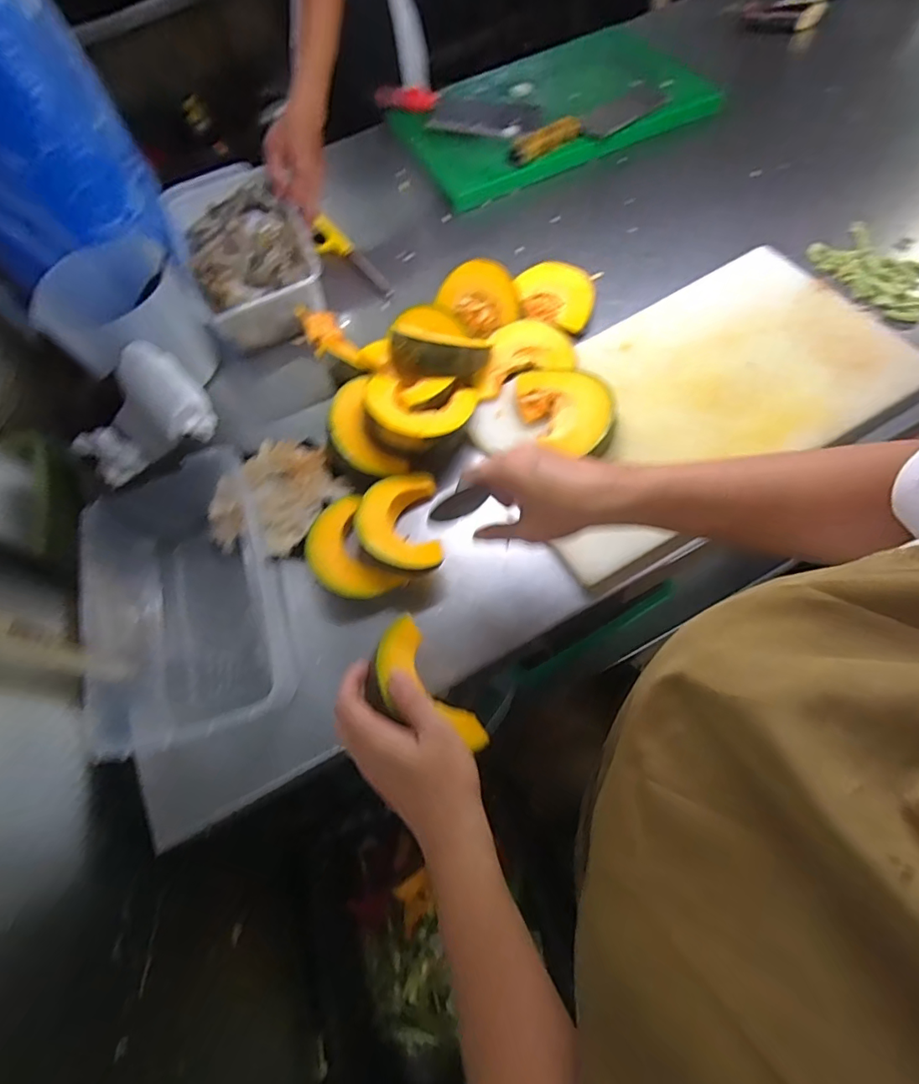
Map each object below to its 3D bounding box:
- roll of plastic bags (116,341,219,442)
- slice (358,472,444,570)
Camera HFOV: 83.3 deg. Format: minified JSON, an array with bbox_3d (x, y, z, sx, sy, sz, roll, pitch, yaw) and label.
[{"bbox_3d":[-0.314,-0.162,0.549,0.060,0.046,0.134,-38,65,-10],"label":"roll of plastic bags"},{"bbox_3d":[-0.060,-0.018,0.514,0.077,0.035,0.109,-7,61,-1],"label":"slice"}]

